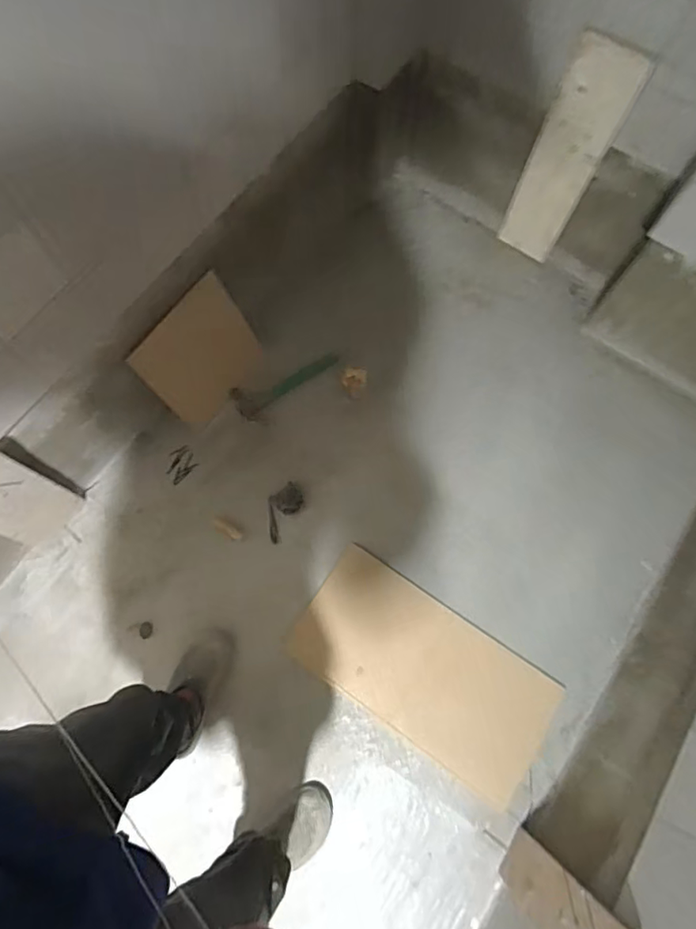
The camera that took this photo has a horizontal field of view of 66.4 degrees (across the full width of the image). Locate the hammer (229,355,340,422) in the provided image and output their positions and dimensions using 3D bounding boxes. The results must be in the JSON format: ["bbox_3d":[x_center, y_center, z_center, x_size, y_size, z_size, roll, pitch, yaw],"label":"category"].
[{"bbox_3d":[-0.153,-0.215,1.436,0.312,0.056,0.086,-26,74,-8],"label":"hammer"}]

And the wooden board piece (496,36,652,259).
[{"bbox_3d":[0.528,-0.739,1.321,0.166,0.556,0.014,34,70,8],"label":"wooden board piece"}]

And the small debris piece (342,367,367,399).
[{"bbox_3d":[0.017,-0.213,1.388,0.062,0.078,0.054,6,72,0],"label":"small debris piece"}]

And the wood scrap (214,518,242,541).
[{"bbox_3d":[-0.306,0.160,1.330,0.080,0.048,0.029,32,75,10],"label":"wood scrap"}]

